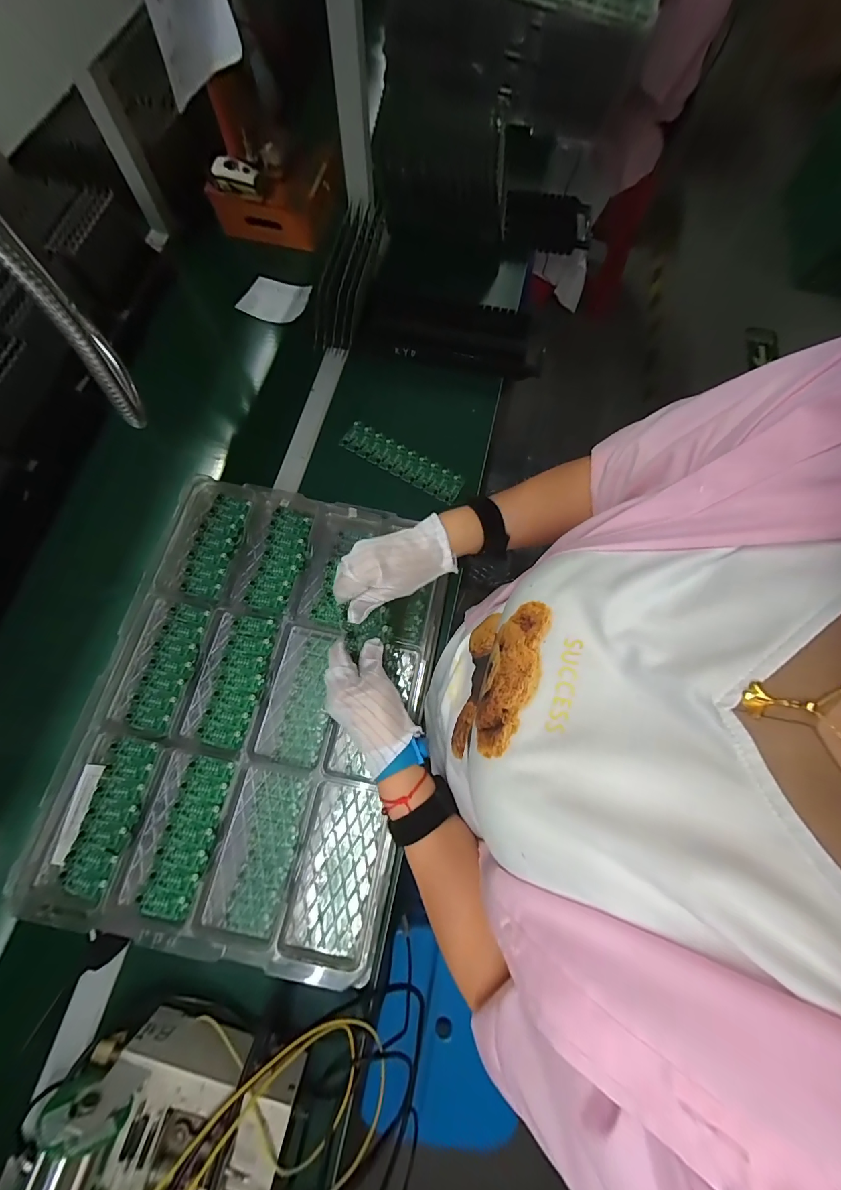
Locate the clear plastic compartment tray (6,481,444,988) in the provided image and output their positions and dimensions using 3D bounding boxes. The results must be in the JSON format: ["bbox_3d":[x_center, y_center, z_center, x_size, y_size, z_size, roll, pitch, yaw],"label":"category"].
[{"bbox_3d":[-0.205,0.122,0.494,0.399,0.033,0.538,11,73,1],"label":"clear plastic compartment tray"}]

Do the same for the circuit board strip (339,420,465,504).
[{"bbox_3d":[-0.034,-0.233,0.666,0.227,0.010,0.057,31,74,7],"label":"circuit board strip"}]

